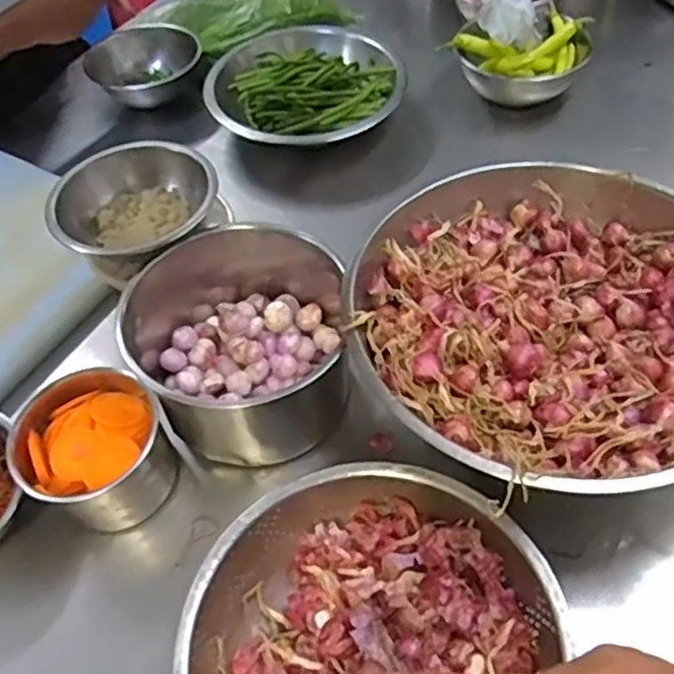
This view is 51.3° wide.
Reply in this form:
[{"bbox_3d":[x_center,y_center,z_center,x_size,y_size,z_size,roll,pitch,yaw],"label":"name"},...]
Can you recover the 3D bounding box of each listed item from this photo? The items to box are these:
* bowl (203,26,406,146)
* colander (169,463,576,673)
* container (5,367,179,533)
[{"bbox_3d":[-0.037,-0.318,0.921,0.251,0.083,0.194,-25,55,-14],"label":"bowl"},{"bbox_3d":[0.021,0.216,0.493,0.239,0.099,0.226,-2,52,3],"label":"colander"},{"bbox_3d":[-0.206,0.099,0.610,0.114,0.093,0.111,-2,52,3],"label":"container"}]

